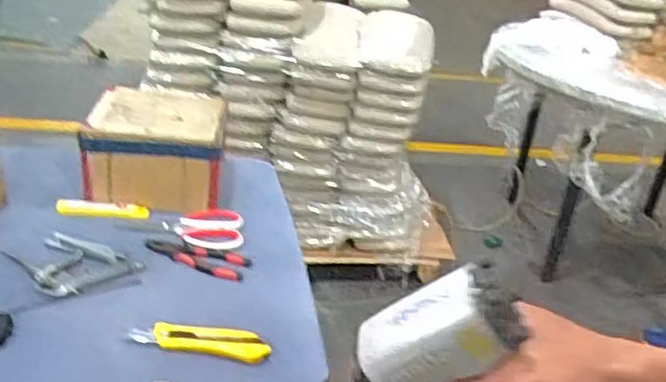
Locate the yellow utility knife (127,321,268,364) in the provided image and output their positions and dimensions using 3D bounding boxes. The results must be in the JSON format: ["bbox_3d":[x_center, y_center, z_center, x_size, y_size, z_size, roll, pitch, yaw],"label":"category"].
[{"bbox_3d":[-0.161,0.180,0.787,0.165,0.018,0.032,7,27,1],"label":"yellow utility knife"}]

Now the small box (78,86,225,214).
[{"bbox_3d":[-0.295,-0.070,1.105,0.218,0.140,0.215,3,27,-7],"label":"small box"}]

